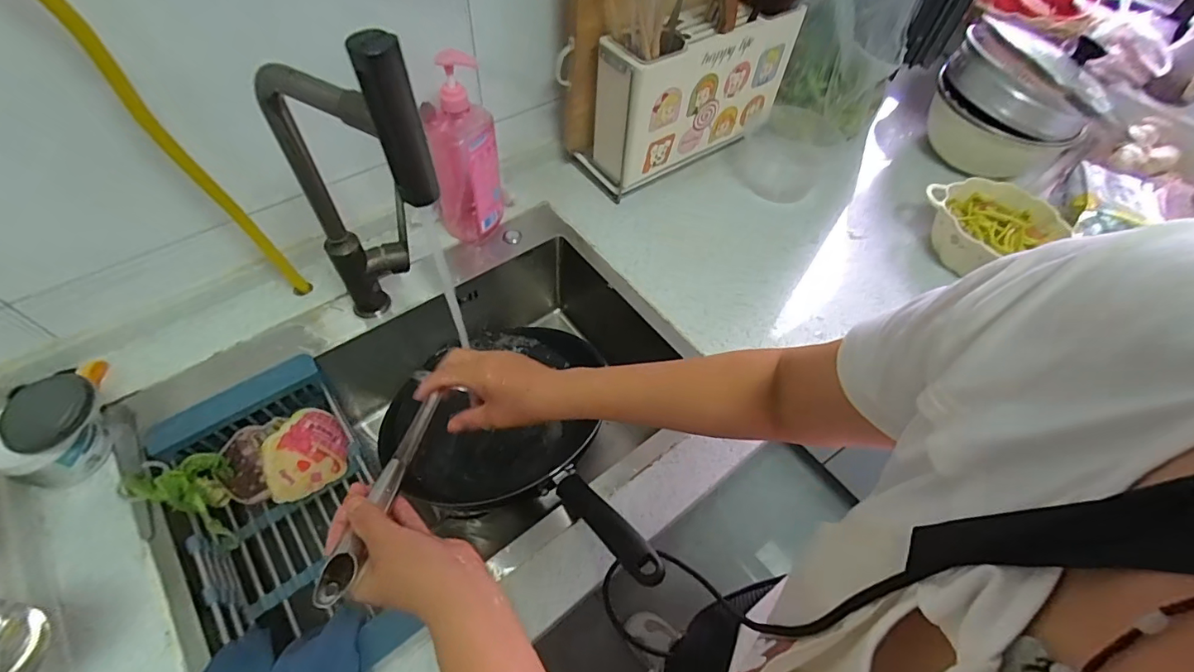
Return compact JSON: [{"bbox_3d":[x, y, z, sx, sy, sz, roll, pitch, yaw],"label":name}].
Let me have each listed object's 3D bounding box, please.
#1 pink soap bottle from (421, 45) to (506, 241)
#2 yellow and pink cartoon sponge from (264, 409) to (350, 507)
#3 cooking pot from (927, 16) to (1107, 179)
[{"bbox_3d":[-0.185,-0.251,0.709,0.096,0.265,0.065,-12,58,-12],"label":"pink soap bottle"},{"bbox_3d":[-0.365,0.145,0.641,0.096,0.015,0.096,-20,92,-50],"label":"yellow and pink cartoon sponge"},{"bbox_3d":[0.755,-0.434,0.945,0.239,0.207,0.255,34,60,17],"label":"cooking pot"}]

